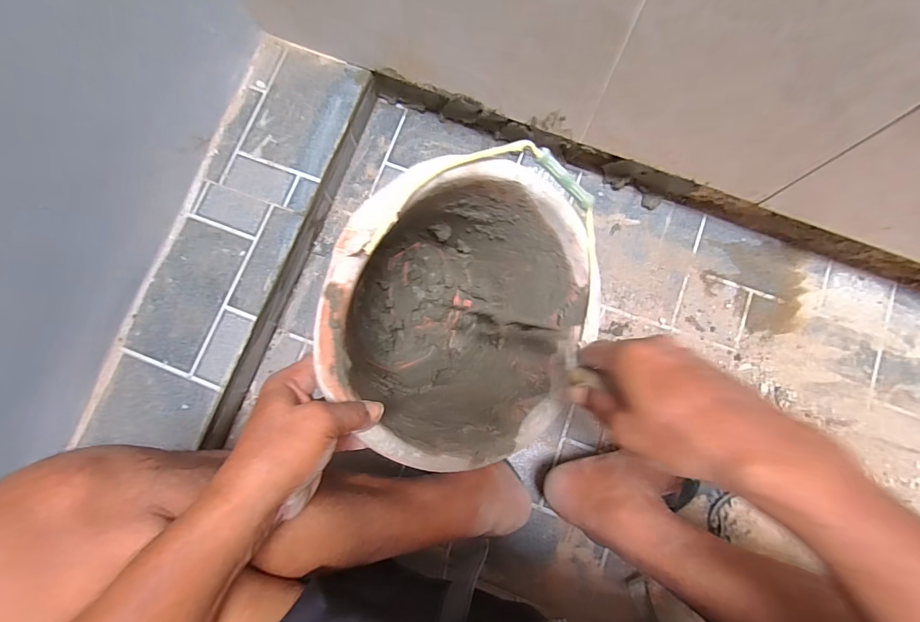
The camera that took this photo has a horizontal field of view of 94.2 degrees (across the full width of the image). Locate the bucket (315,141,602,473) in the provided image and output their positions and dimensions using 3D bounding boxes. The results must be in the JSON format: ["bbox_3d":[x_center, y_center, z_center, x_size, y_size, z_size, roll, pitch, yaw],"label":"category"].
[{"bbox_3d":[-0.024,-0.014,0.514,0.299,0.262,0.299,-2,96,-24],"label":"bucket"}]

